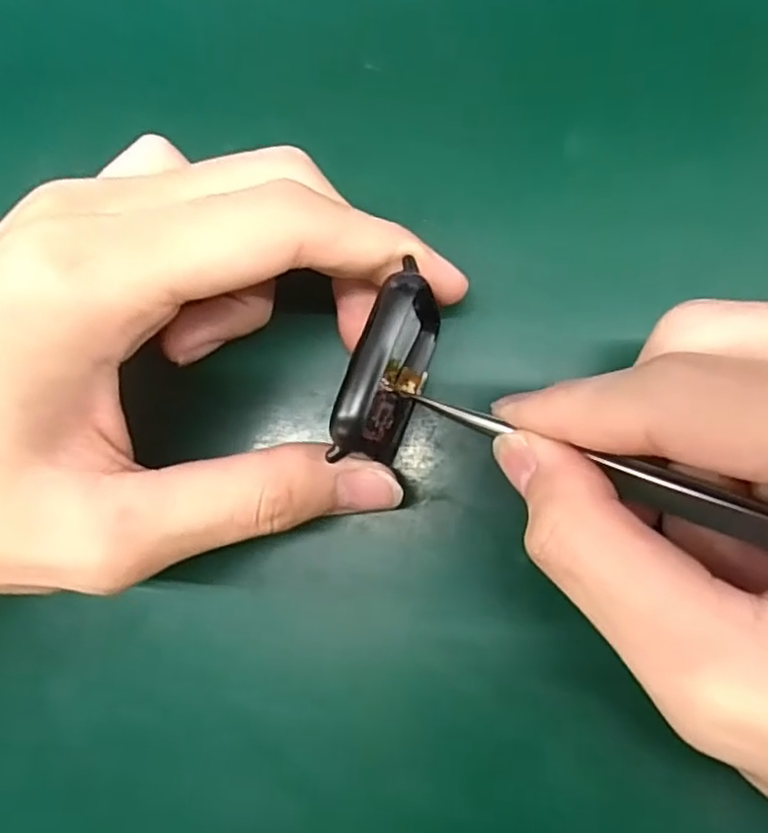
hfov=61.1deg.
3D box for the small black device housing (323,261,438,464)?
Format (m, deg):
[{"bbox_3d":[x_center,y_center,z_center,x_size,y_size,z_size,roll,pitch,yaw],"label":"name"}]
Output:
[{"bbox_3d":[0.002,-0.011,0.157,0.012,0.037,0.044,19,87,9],"label":"small black device housing"}]

